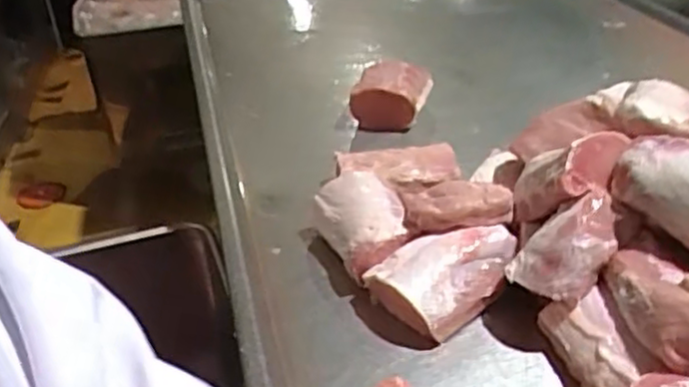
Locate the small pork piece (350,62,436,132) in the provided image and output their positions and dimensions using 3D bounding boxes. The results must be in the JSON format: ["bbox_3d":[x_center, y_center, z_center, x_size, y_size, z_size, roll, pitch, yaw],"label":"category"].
[{"bbox_3d":[0.087,-0.177,1.291,0.124,0.080,0.138,7,33,16],"label":"small pork piece"}]

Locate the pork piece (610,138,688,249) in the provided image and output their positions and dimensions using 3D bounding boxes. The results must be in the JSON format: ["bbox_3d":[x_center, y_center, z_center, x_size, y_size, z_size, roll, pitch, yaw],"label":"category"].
[{"bbox_3d":[0.368,-0.009,0.771,0.088,0.076,0.134,-23,37,-28],"label":"pork piece"}]

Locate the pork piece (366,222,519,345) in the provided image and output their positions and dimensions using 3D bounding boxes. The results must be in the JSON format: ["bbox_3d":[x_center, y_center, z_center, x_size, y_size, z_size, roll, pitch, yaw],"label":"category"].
[{"bbox_3d":[0.124,0.092,0.865,0.163,0.059,0.118,-24,37,-30],"label":"pork piece"}]

